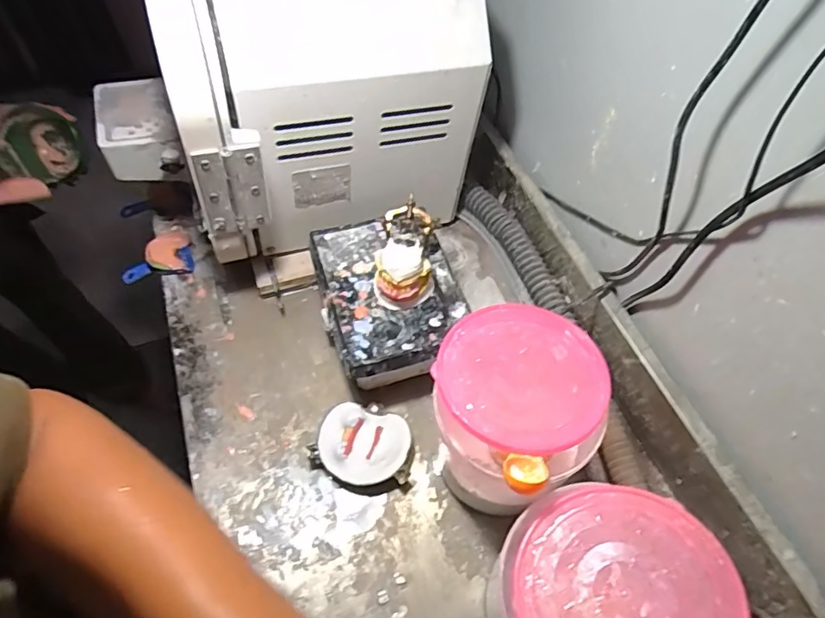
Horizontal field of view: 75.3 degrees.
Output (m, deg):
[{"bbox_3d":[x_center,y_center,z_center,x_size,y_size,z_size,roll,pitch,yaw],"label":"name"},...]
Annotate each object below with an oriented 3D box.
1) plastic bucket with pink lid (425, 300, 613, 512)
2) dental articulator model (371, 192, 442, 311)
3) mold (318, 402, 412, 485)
[{"bbox_3d":[0.095,0.115,0.557,0.166,0.176,0.191,37,63,20],"label":"plastic bucket with pink lid"},{"bbox_3d":[-0.007,-0.062,0.636,0.070,0.059,0.113,9,57,4],"label":"dental articulator model"},{"bbox_3d":[-0.056,0.158,0.612,0.098,0.032,0.084,15,58,8],"label":"mold"}]

